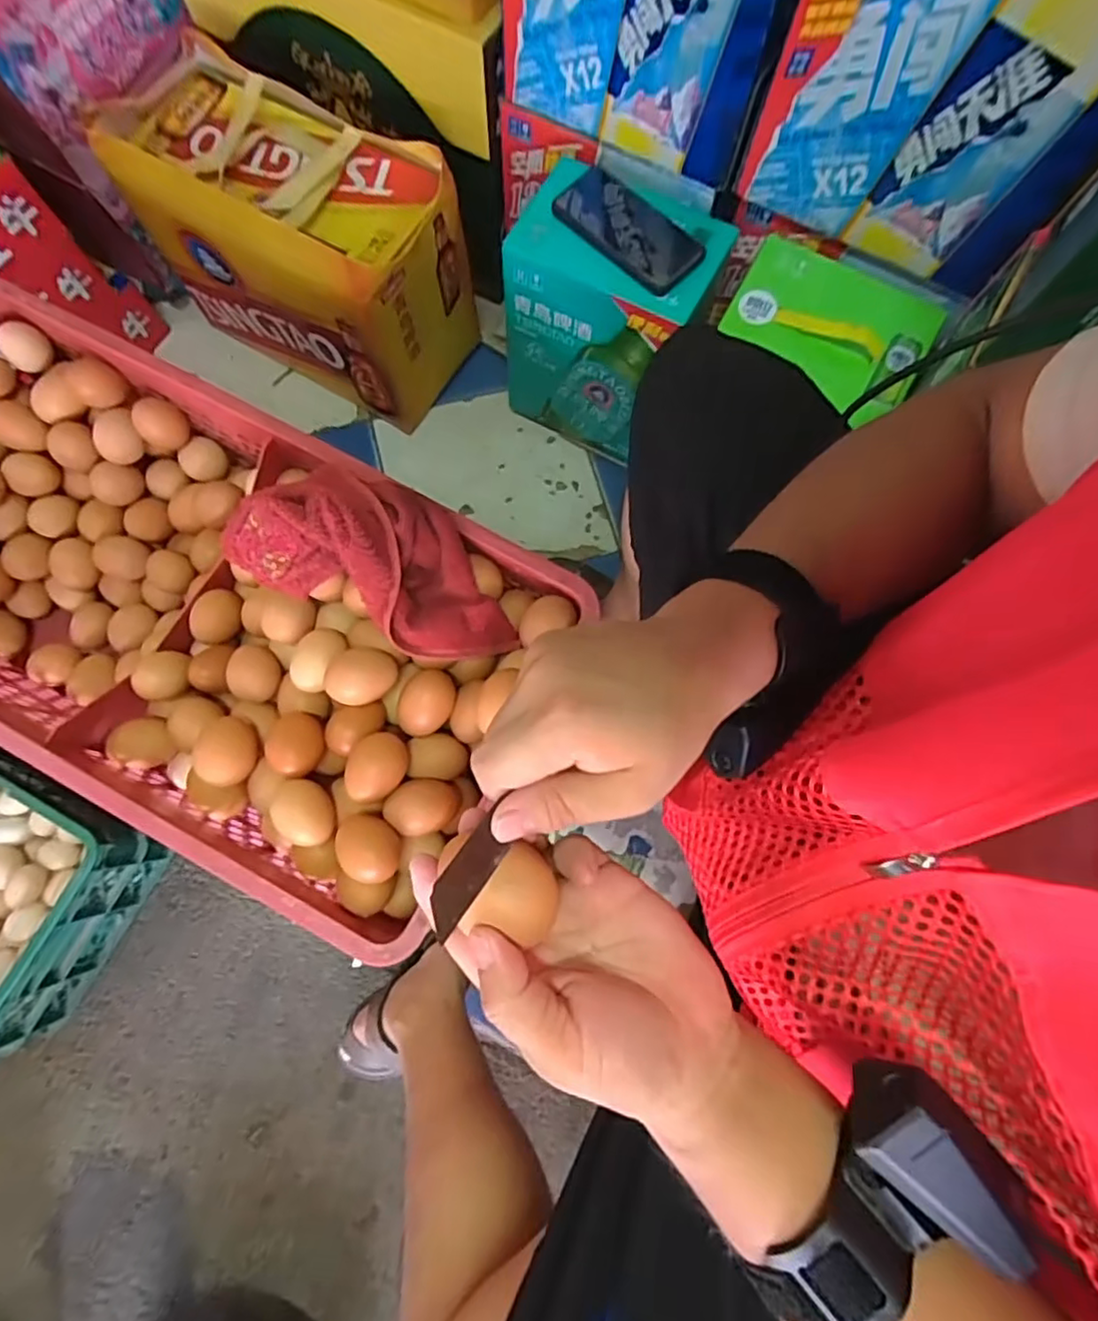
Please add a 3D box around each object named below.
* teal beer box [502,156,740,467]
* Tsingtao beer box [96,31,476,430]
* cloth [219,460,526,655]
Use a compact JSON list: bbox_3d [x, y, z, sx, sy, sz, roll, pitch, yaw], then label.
[{"bbox_3d":[0.075,-0.415,0.755,0.203,0.257,0.170,31,77,6],"label":"teal beer box"},{"bbox_3d":[-0.310,-0.513,0.796,0.389,0.261,0.185,30,77,6],"label":"Tsingtao beer box"},{"bbox_3d":[-0.127,-0.082,0.479,0.214,0.071,0.114,25,77,5],"label":"cloth"}]

